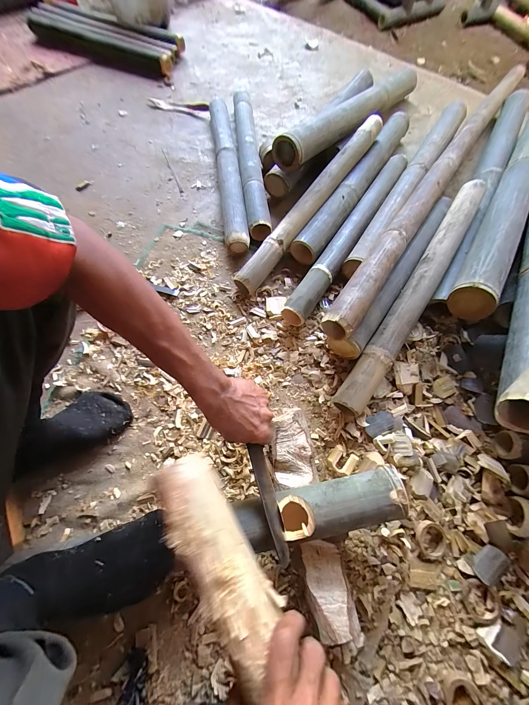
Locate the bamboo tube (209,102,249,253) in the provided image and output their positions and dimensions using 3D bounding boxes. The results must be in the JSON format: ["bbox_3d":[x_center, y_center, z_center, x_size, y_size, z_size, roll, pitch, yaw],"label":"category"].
[{"bbox_3d":[-0.113,-0.563,0.792,0.068,0.081,0.632,-8,68,-3],"label":"bamboo tube"}]

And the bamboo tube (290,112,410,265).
[{"bbox_3d":[0.274,-0.499,0.766,0.073,0.063,0.664,32,71,12],"label":"bamboo tube"}]

